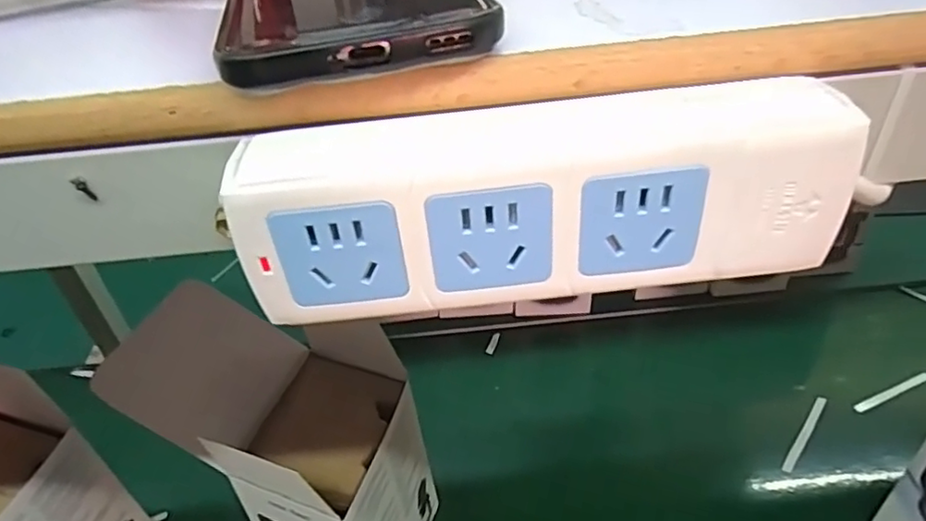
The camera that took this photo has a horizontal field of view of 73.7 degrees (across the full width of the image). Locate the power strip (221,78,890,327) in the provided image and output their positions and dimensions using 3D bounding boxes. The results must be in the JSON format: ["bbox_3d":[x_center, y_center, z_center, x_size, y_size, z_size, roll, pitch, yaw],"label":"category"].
[{"bbox_3d":[0.023,-0.017,0.177,0.164,0.055,0.026,-4,39,-2],"label":"power strip"}]

